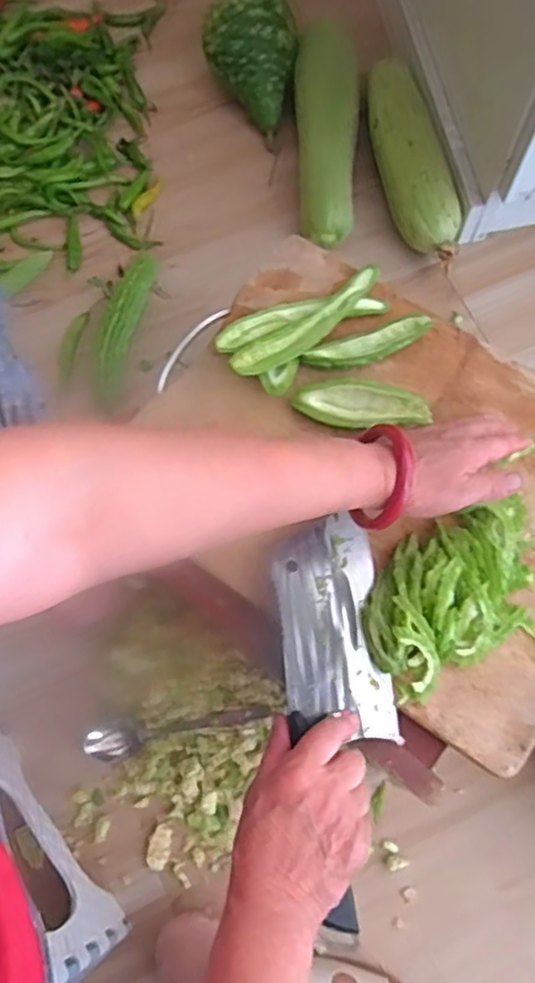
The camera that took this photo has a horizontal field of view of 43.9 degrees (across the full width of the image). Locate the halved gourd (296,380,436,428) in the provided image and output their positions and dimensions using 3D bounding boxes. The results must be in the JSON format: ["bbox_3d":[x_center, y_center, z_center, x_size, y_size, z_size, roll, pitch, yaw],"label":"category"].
[{"bbox_3d":[0.077,-0.071,0.545,0.107,0.019,0.035,9,73,3],"label":"halved gourd"}]

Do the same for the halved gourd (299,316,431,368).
[{"bbox_3d":[0.084,-0.122,0.560,0.110,0.014,0.029,-18,73,-5],"label":"halved gourd"}]

